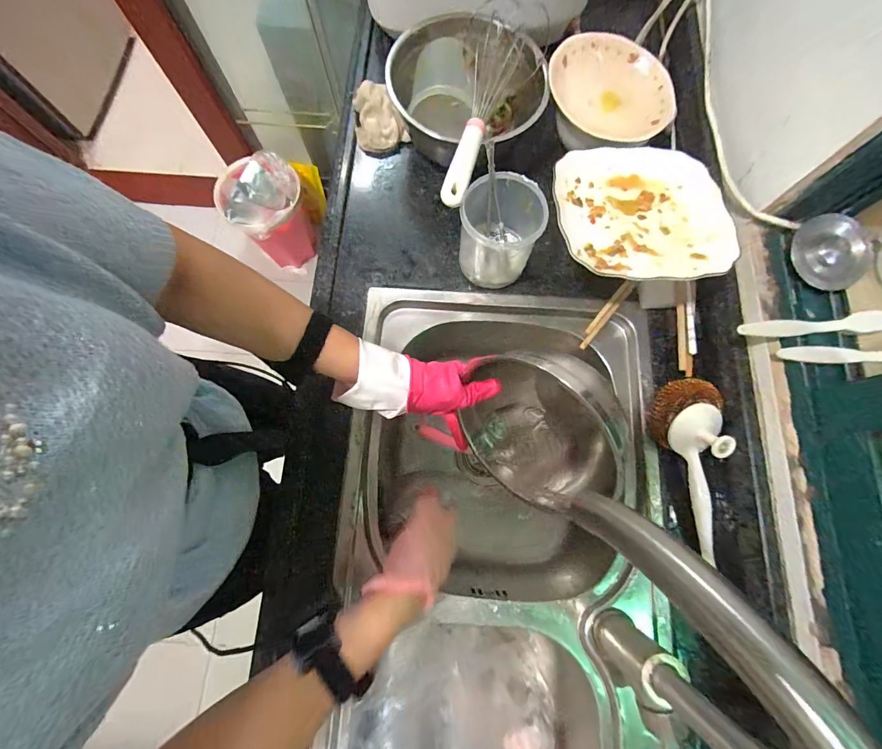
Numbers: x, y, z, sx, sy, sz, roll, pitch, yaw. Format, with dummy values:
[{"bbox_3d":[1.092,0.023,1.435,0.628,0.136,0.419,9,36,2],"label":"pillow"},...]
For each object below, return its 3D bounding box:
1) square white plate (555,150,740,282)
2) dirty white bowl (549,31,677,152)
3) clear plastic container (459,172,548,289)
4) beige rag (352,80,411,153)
[{"bbox_3d":[0.238,-0.194,0.449,0.194,0.039,0.190,-1,76,0],"label":"square white plate"},{"bbox_3d":[0.231,-0.382,0.512,0.172,0.045,0.163,0,76,0],"label":"dirty white bowl"},{"bbox_3d":[0.073,-0.178,0.479,0.092,0.108,0.104,24,78,6],"label":"clear plastic container"},{"bbox_3d":[-0.100,-0.394,0.568,0.073,0.030,0.100,-19,77,-4],"label":"beige rag"}]

